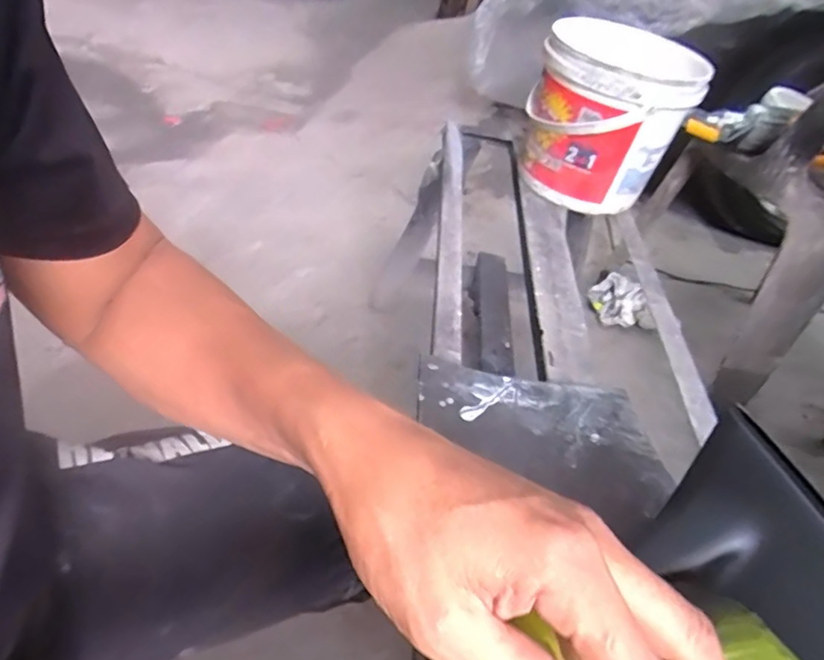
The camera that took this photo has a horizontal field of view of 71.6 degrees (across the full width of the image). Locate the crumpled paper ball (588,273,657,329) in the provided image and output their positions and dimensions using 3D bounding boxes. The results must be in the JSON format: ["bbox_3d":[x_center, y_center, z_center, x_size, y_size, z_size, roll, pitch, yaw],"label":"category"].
[{"bbox_3d":[0.442,-0.051,1.201,0.112,0.087,0.124,1,41,-15],"label":"crumpled paper ball"}]

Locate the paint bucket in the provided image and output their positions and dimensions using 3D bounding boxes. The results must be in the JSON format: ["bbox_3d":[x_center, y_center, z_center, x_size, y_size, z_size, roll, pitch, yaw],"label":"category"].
[{"bbox_3d":[0.249,-0.274,0.749,0.189,0.190,0.188,20,40,8],"label":"paint bucket"}]

